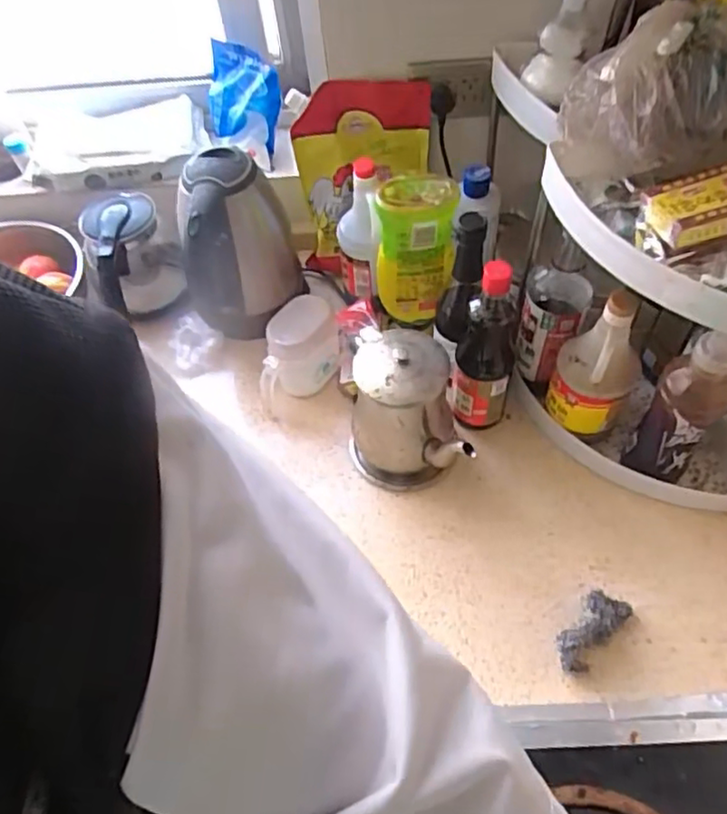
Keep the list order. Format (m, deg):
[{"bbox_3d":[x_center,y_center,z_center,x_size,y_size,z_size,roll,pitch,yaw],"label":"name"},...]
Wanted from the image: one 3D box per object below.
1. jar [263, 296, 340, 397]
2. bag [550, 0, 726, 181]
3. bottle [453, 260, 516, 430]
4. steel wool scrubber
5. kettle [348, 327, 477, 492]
[{"bbox_3d":[-0.080,-0.076,0.809,0.094,0.107,0.077,-13,55,-4],"label":"jar"},{"bbox_3d":[0.269,-0.268,0.557,0.179,0.108,0.111,23,60,19],"label":"bag"},{"bbox_3d":[0.135,-0.050,0.703,0.061,0.247,0.054,5,56,8],"label":"bottle"},{"bbox_3d":[0.229,0.220,0.629,0.095,0.043,0.041,-41,62,-21],"label":"steel wool scrubber"},{"bbox_3d":[0.052,0.004,0.717,0.152,0.166,0.124,11,57,12],"label":"kettle"}]

